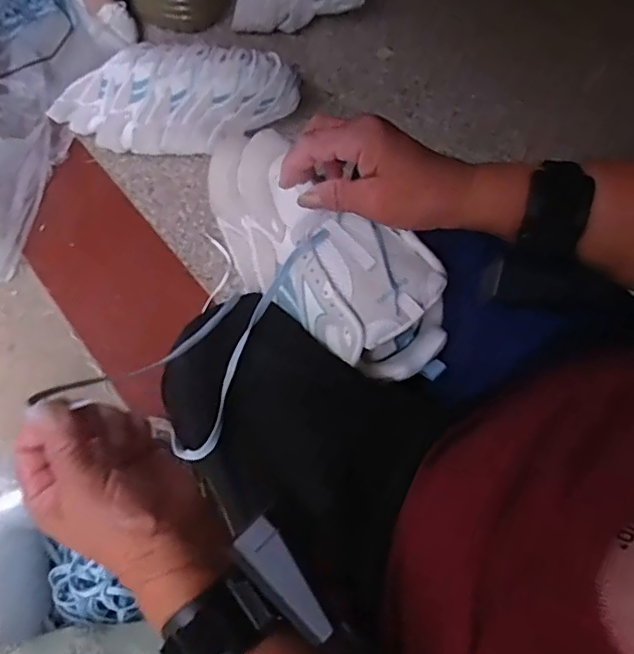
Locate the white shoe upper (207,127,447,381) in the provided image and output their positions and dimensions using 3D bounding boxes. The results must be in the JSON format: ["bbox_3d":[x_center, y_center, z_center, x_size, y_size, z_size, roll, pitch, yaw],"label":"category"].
[{"bbox_3d":[-0.006,-0.065,0.487,0.242,0.087,0.105,40,74,10],"label":"white shoe upper"}]

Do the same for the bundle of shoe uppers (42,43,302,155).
[{"bbox_3d":[-0.281,-0.430,1.071,0.474,0.159,0.161,7,66,5],"label":"bundle of shoe uppers"}]

